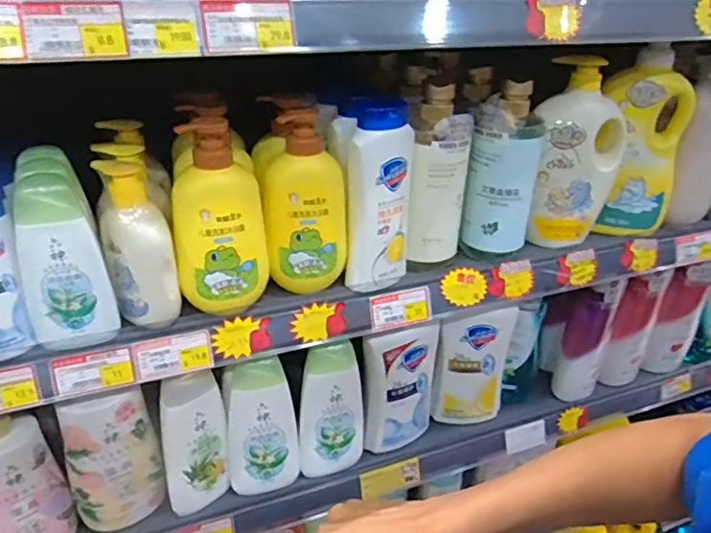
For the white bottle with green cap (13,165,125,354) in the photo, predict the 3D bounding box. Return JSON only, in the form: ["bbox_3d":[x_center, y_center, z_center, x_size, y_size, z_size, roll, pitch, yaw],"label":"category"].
[{"bbox_3d":[-0.261,-0.001,0.502,0.068,0.155,0.041,-16,36,-29],"label":"white bottle with green cap"}]

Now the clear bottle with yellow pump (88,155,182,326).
[{"bbox_3d":[-0.203,-0.018,0.528,0.063,0.149,0.055,-10,34,-21],"label":"clear bottle with yellow pump"}]

